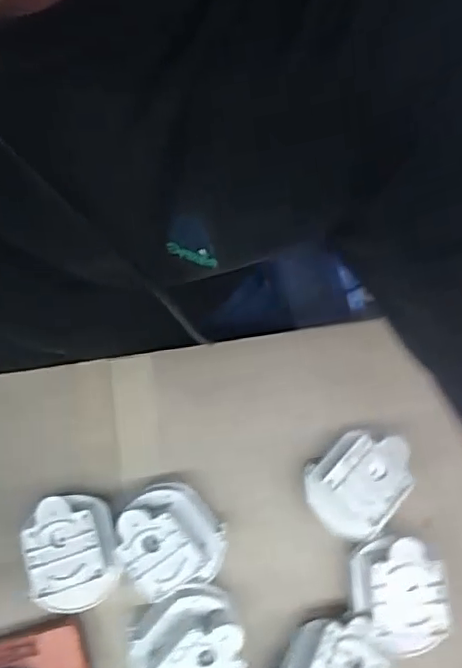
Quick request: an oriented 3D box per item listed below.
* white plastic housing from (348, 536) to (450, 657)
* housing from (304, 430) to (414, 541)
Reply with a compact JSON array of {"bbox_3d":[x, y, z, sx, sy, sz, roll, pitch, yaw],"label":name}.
[{"bbox_3d":[0.106,0.167,0.373,0.054,0.048,0.068,0,75,-2],"label":"white plastic housing"},{"bbox_3d":[0.084,0.099,0.389,0.057,0.048,0.072,43,77,9],"label":"housing"}]

